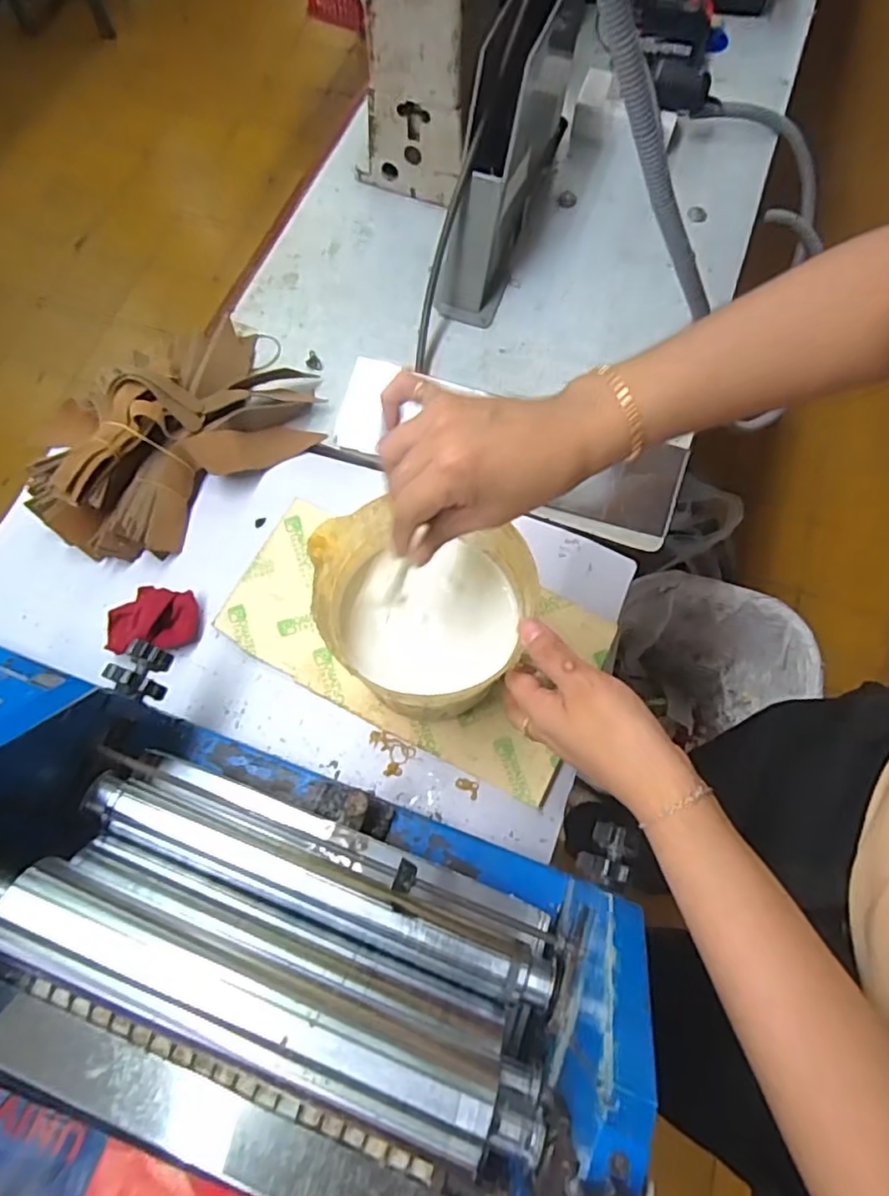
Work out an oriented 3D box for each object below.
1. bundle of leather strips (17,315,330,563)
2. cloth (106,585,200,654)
[{"bbox_3d":[-0.239,-0.159,0.586,0.177,0.092,0.273,22,71,8],"label":"bundle of leather strips"},{"bbox_3d":[-0.254,0.021,0.551,0.074,0.031,0.063,7,70,3],"label":"cloth"}]

